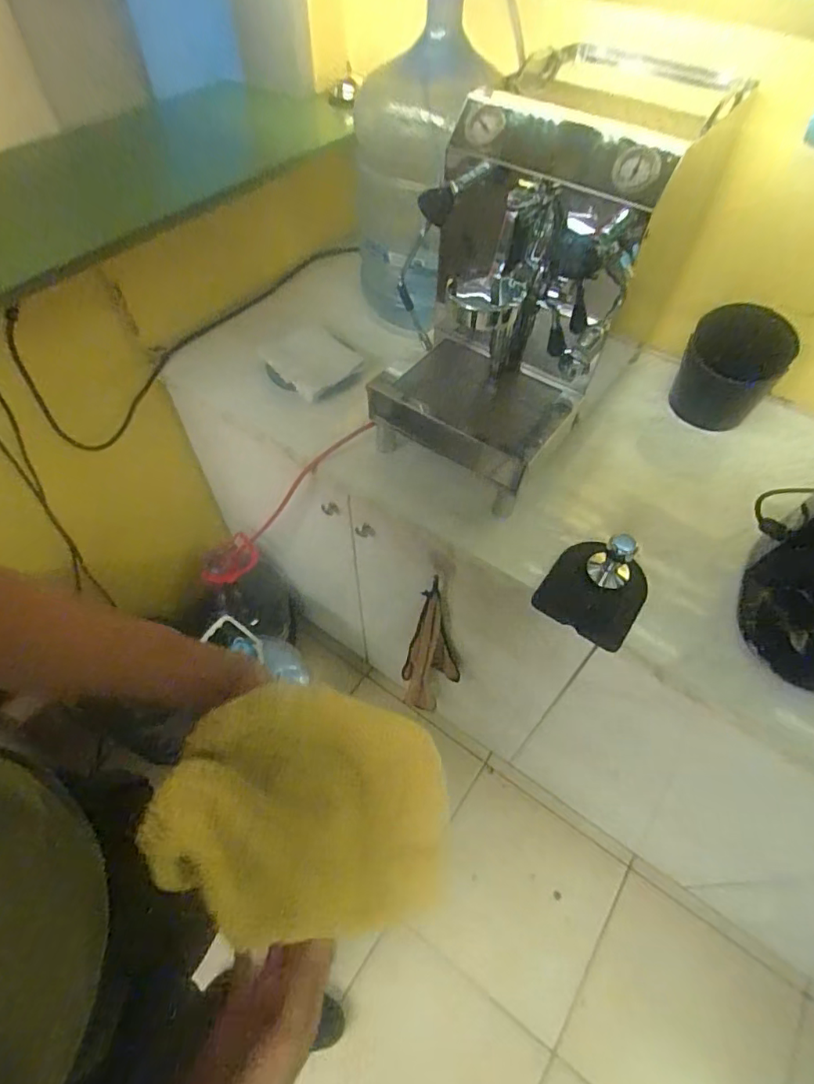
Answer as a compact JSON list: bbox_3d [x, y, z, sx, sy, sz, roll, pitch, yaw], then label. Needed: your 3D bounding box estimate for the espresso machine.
[{"bbox_3d":[0.140,-0.326,0.754,0.283,0.390,0.345,27,59,16],"label":"espresso machine"}]

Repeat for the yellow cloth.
[{"bbox_3d":[-0.076,0.210,0.432,0.224,0.031,0.171,14,53,-13],"label":"yellow cloth"}]

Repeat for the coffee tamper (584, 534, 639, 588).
[{"bbox_3d":[0.286,0.024,0.742,0.059,0.075,0.052,36,61,21],"label":"coffee tamper"}]

